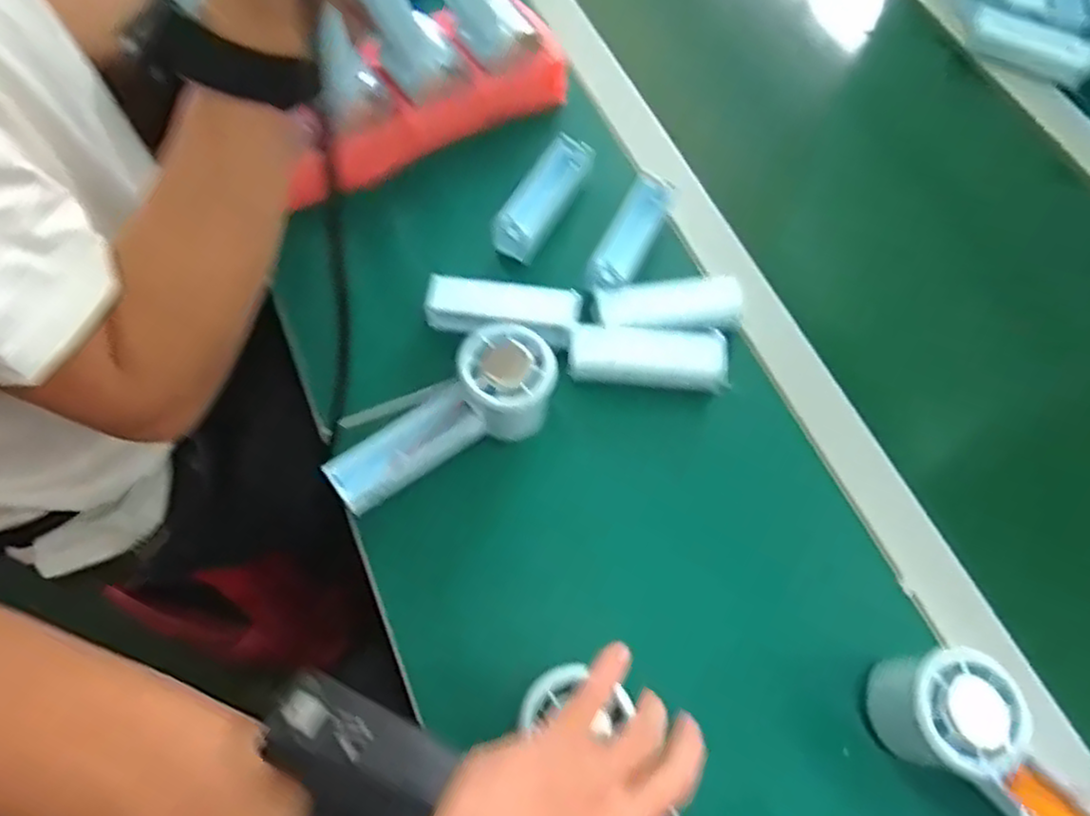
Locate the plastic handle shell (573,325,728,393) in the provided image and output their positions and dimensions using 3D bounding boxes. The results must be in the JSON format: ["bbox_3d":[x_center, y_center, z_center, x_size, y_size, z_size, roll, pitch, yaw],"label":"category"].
[{"bbox_3d":[0.070,-0.036,0.487,0.104,0.025,0.037,4,63,1],"label":"plastic handle shell"}]

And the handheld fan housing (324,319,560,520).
[{"bbox_3d":[-0.060,0.009,0.449,0.151,0.050,0.060,-37,69,-4],"label":"handheld fan housing"}]

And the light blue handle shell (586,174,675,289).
[{"bbox_3d":[0.064,-0.128,0.526,0.029,0.022,0.107,23,65,10],"label":"light blue handle shell"}]

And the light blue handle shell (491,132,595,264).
[{"bbox_3d":[-0.001,-0.158,0.546,0.031,0.033,0.109,27,66,12],"label":"light blue handle shell"}]

